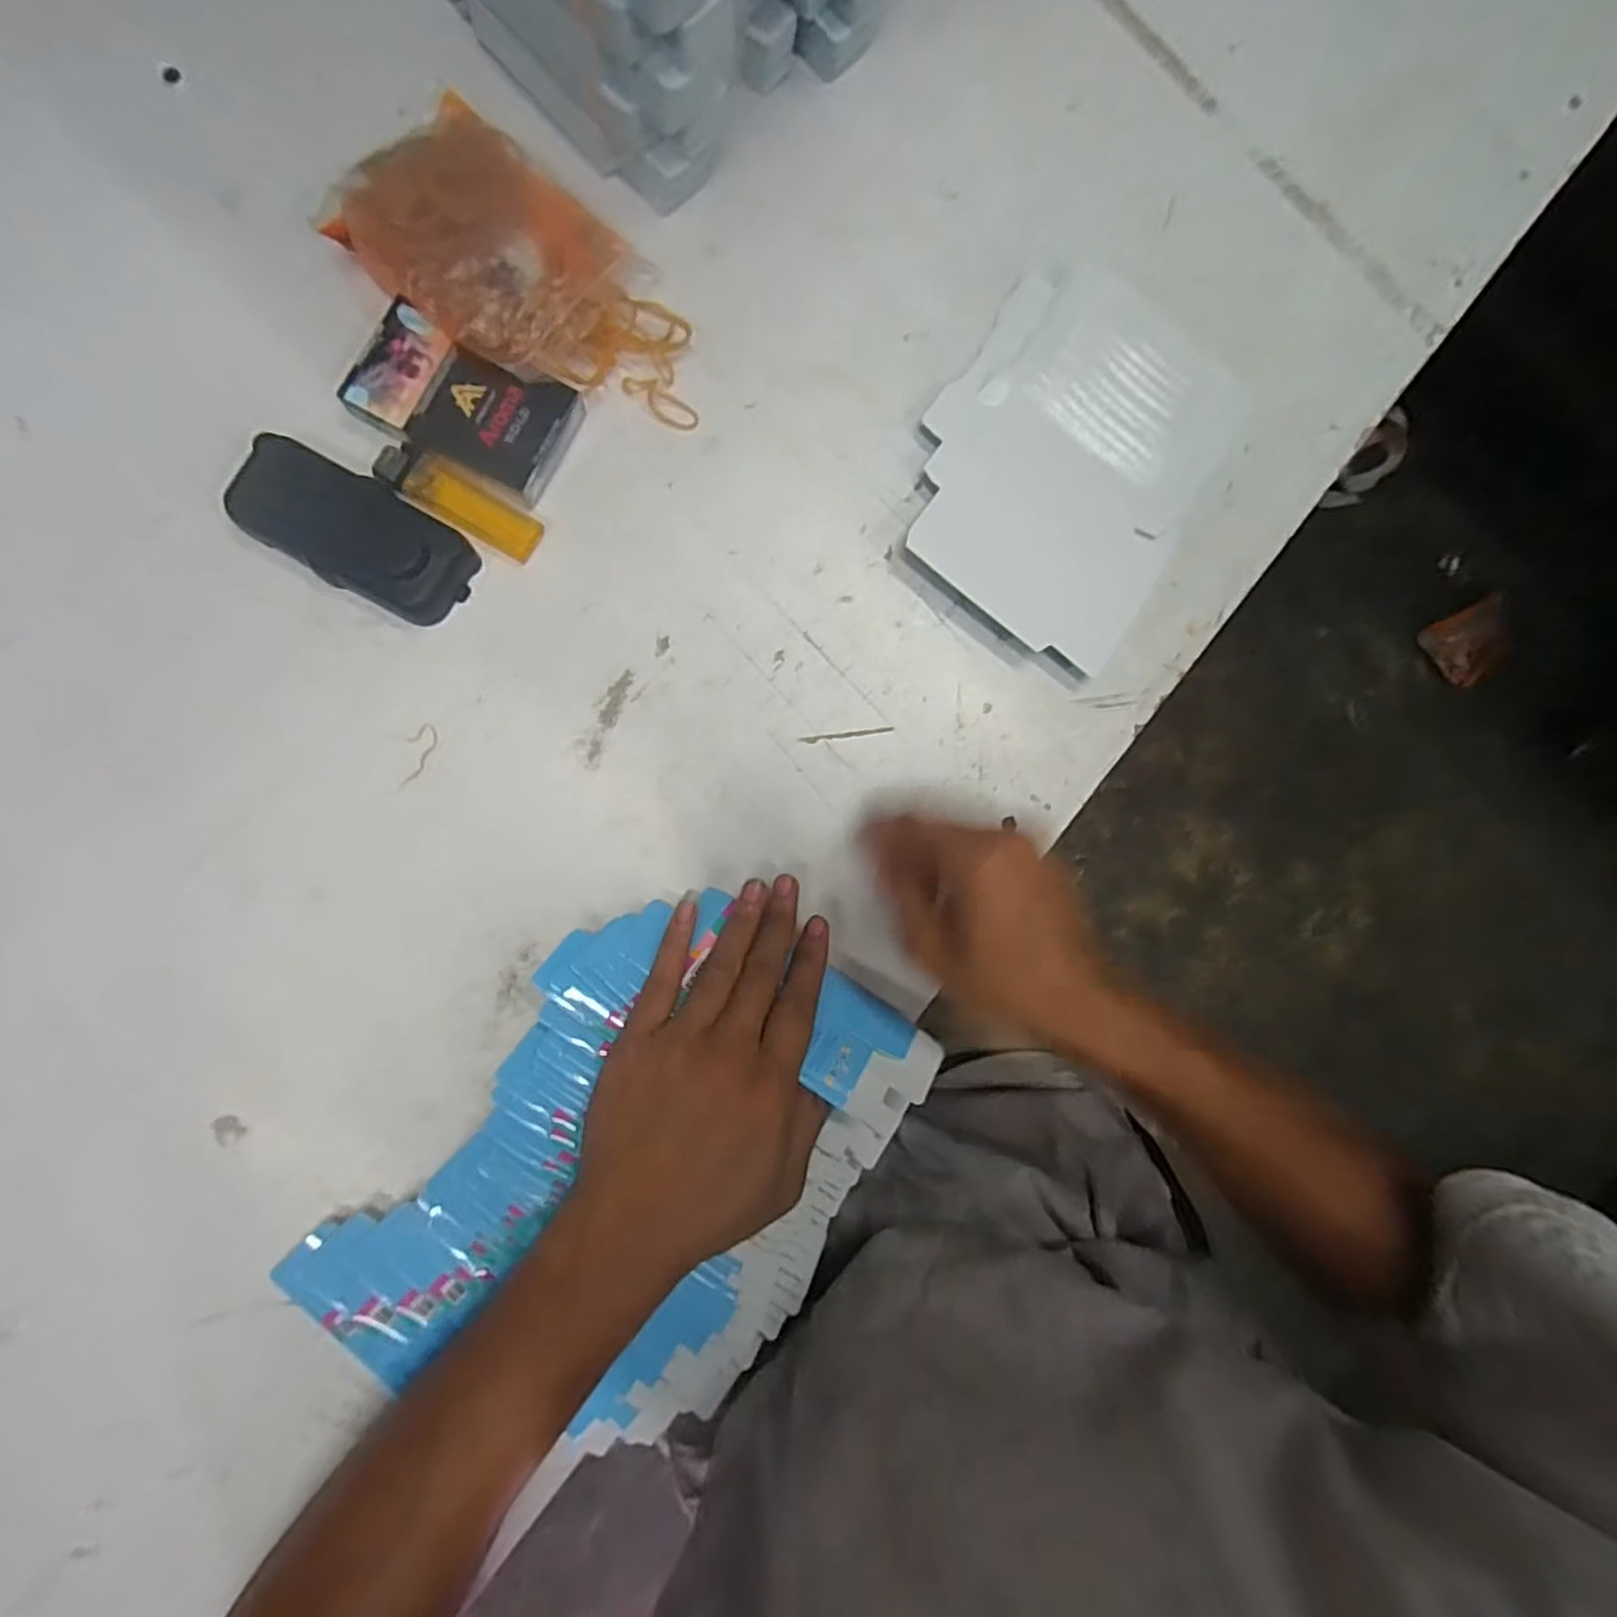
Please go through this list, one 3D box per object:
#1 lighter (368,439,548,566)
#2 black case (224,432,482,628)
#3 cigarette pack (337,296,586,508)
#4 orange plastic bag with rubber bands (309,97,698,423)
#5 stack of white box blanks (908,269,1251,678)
[{"bbox_3d":[-0.177,-0.156,0.354,0.079,0.013,0.028,26,85,-7],"label":"lighter"},{"bbox_3d":[-0.225,-0.137,0.345,0.107,0.017,0.054,32,84,-7],"label":"black case"},{"bbox_3d":[-0.173,-0.204,0.354,0.098,0.020,0.058,23,85,-8],"label":"cigarette pack"},{"bbox_3d":[-0.135,-0.264,0.350,0.168,0.034,0.099,33,84,-7],"label":"orange plastic bag with rubber bands"},{"bbox_3d":[0.154,-0.202,0.405,0.158,0.010,0.212,35,84,-6],"label":"stack of white box blanks"}]

